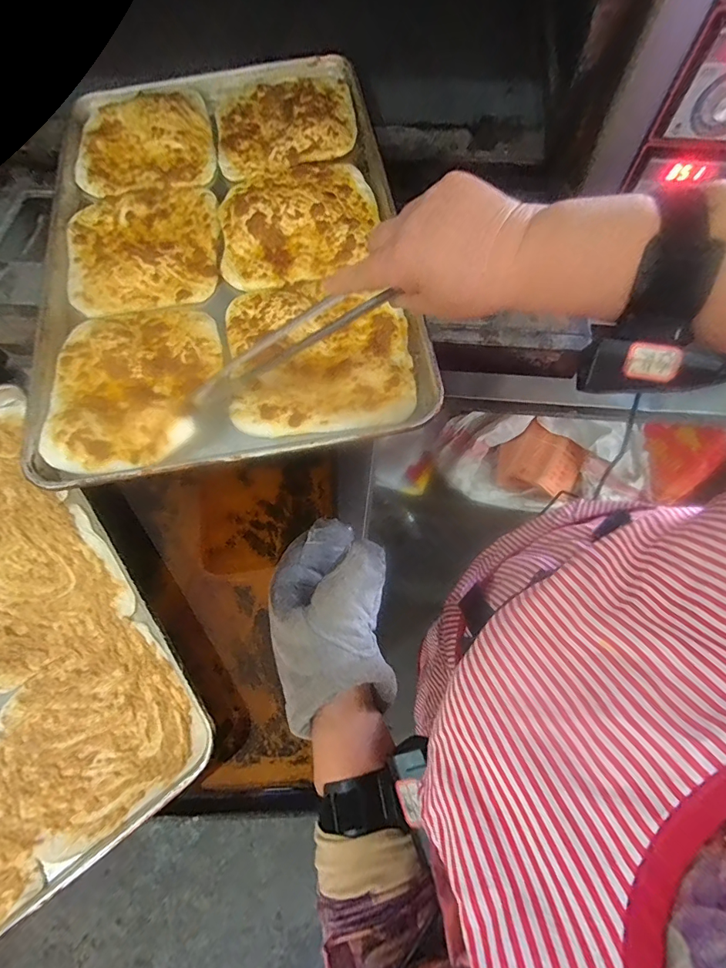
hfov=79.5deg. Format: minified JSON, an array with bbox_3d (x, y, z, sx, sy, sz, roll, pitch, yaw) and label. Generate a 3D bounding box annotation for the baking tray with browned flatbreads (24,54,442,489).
[{"bbox_3d":[-0.174,-0.297,0.522,0.413,0.034,0.609,-11,68,-2],"label":"baking tray with browned flatbreads"}]

